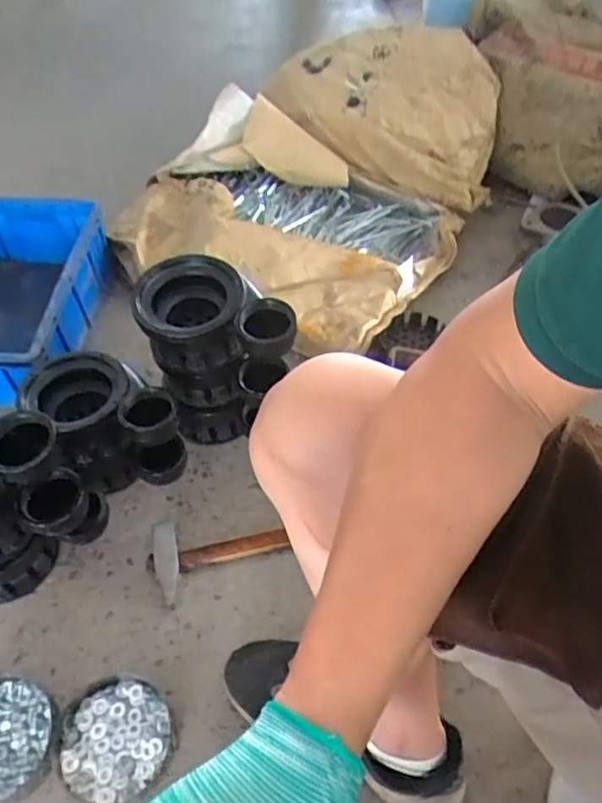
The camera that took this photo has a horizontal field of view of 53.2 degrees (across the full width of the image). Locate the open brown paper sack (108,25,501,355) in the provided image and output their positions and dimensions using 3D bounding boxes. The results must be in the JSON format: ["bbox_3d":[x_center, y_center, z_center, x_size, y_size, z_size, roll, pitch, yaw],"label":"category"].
[{"bbox_3d":[0.035,-0.461,1.195,0.582,0.249,0.733,30,57,21],"label":"open brown paper sack"}]

